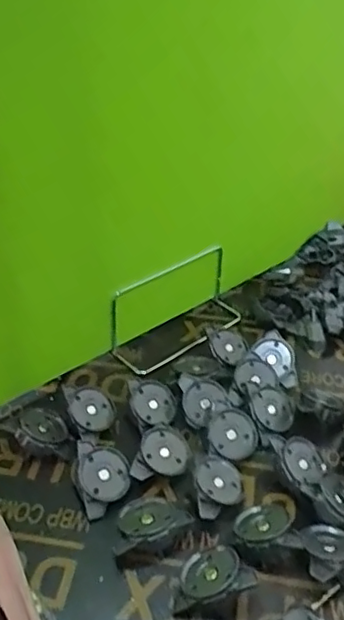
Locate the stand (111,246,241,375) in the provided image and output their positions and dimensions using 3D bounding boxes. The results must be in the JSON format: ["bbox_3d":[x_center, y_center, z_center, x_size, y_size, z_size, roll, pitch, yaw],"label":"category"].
[{"bbox_3d":[0.013,-0.004,0.626,0.158,0.083,0.058,-24,45,-27],"label":"stand"}]

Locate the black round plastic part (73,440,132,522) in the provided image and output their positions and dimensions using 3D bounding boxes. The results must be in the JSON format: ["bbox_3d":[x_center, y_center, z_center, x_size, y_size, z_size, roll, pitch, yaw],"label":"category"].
[{"bbox_3d":[-0.057,0.136,0.487,0.043,0.014,0.061,-6,70,-23],"label":"black round plastic part"}]

